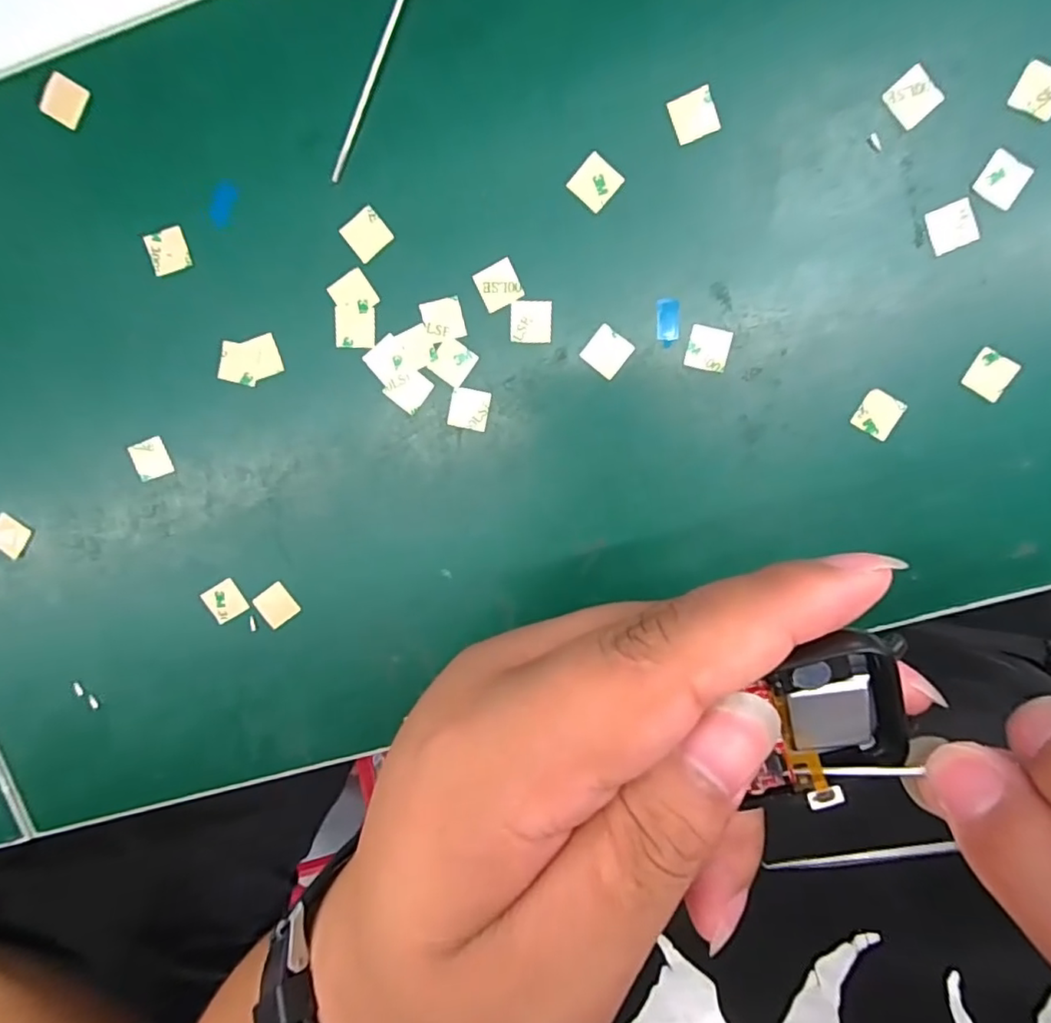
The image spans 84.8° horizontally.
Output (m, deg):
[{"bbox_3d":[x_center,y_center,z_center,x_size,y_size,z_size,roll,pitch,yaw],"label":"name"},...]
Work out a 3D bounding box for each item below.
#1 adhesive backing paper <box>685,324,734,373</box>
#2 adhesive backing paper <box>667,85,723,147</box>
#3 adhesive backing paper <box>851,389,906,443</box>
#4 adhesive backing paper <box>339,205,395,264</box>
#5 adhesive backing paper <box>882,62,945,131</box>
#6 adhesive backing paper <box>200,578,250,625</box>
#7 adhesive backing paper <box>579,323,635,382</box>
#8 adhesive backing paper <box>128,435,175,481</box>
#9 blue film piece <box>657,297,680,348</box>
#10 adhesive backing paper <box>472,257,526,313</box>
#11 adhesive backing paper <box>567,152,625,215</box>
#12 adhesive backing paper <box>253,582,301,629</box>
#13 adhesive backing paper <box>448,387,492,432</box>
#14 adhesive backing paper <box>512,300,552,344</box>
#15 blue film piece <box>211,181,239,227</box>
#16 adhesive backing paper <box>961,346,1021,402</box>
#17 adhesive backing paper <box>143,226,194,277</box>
[{"bbox_3d":[0.070,-0.062,0.218,0.016,0.004,0.016,12,99,2],"label":"adhesive backing paper"},{"bbox_3d":[0.060,-0.141,0.204,0.015,0.004,0.015,-20,97,6],"label":"adhesive backing paper"},{"bbox_3d":[0.134,-0.037,0.218,0.015,0.004,0.016,29,101,0],"label":"adhesive backing paper"},{"bbox_3d":[-0.060,-0.105,0.219,0.015,0.004,0.015,-39,98,4],"label":"adhesive backing paper"},{"bbox_3d":[0.135,-0.145,0.201,0.015,0.004,0.016,-41,93,13],"label":"adhesive backing paper"},{"bbox_3d":[-0.128,0.038,0.244,0.015,0.004,0.015,-29,96,7],"label":"adhesive backing paper"},{"bbox_3d":[0.031,-0.061,0.221,0.016,0.004,0.015,38,99,-5],"label":"adhesive backing paper"},{"bbox_3d":[-0.154,-0.022,0.237,0.014,0.004,0.015,-20,102,-6],"label":"adhesive backing paper"},{"bbox_3d":[0.054,-0.071,0.216,0.008,0.004,0.017,-2,99,4],"label":"blue film piece"},{"bbox_3d":[-0.010,-0.086,0.217,0.015,0.004,0.016,-25,97,7],"label":"adhesive backing paper"},{"bbox_3d":[0.026,-0.121,0.211,0.016,0.004,0.016,42,99,-3],"label":"adhesive backing paper"},{"bbox_3d":[-0.105,0.040,0.244,0.016,0.004,0.016,-36,95,8],"label":"adhesive backing paper"},{"bbox_3d":[-0.022,-0.040,0.225,0.015,0.004,0.015,11,99,2],"label":"adhesive backing paper"},{"bbox_3d":[0.002,-0.073,0.220,0.015,0.004,0.015,1,96,2],"label":"adhesive backing paper"},{"bbox_3d":[-0.116,-0.118,0.220,0.009,0.004,0.016,24,99,1],"label":"blue film piece"},{"bbox_3d":[0.173,-0.051,0.214,0.016,0.004,0.016,28,104,2],"label":"adhesive backing paper"},{"bbox_3d":[-0.139,-0.101,0.224,0.015,0.004,0.016,-18,96,-3],"label":"adhesive backing paper"}]

